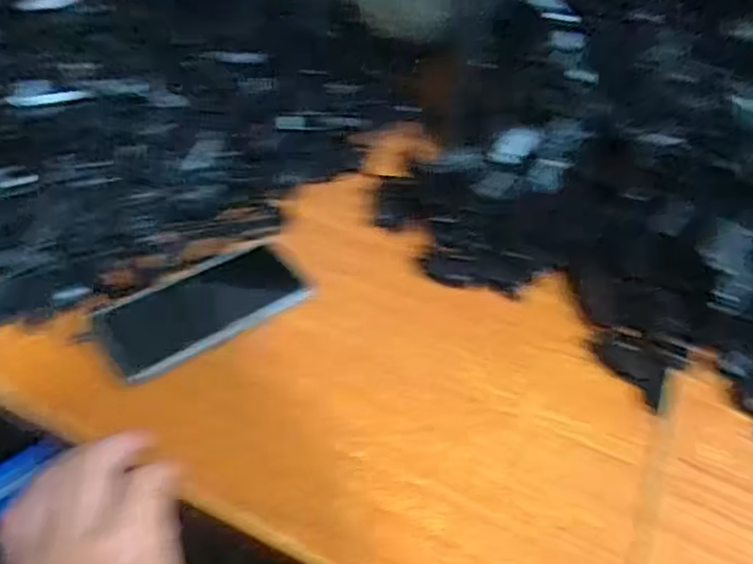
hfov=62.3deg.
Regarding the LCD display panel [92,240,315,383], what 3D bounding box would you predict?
[{"bbox_3d":[-0.138,0.018,0.500,0.155,0.015,0.082,-27,53,-29],"label":"LCD display panel"}]

